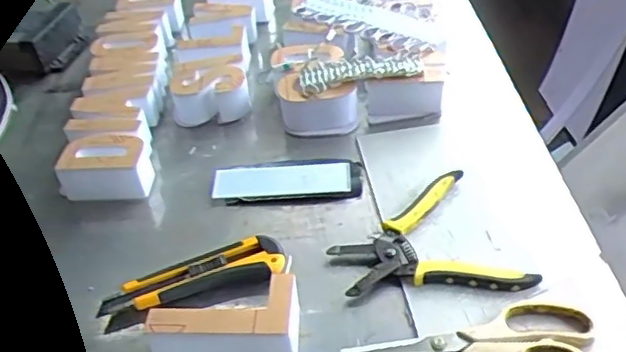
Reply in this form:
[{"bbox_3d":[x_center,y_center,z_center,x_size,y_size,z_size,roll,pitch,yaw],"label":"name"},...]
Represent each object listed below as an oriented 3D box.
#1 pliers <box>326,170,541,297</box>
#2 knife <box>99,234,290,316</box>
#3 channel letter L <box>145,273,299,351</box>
[{"bbox_3d":[0.094,0.058,0.567,0.150,0.015,0.139,-12,41,-7],"label":"pliers"},{"bbox_3d":[-0.103,0.089,0.554,0.155,0.022,0.037,-15,42,-11],"label":"knife"},{"bbox_3d":[-0.066,0.113,0.503,0.115,0.048,0.057,0,41,6],"label":"channel letter L"}]

